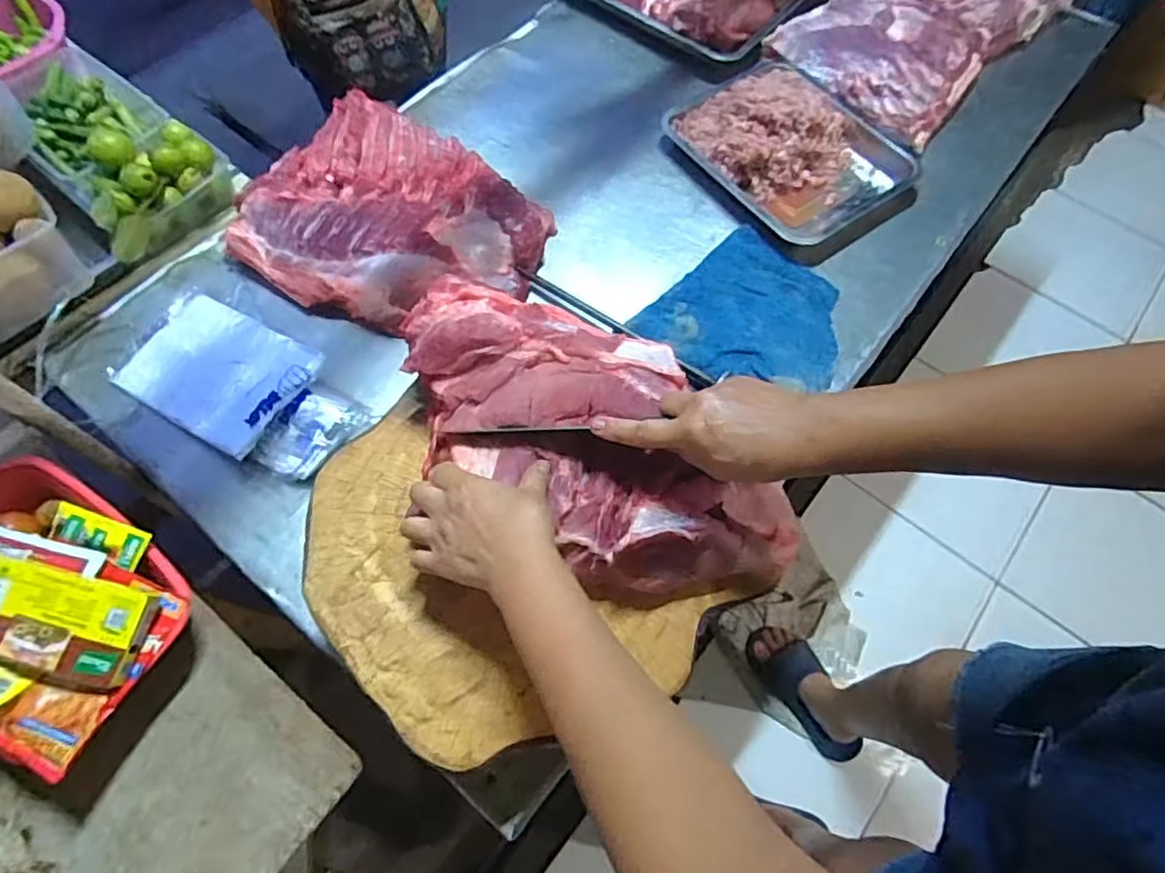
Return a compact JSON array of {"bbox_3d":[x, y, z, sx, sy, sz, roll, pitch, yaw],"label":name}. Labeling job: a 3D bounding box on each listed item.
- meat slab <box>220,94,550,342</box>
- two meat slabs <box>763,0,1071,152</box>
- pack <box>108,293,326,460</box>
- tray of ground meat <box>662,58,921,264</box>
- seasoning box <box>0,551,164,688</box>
[{"bbox_3d":[-0.238,-0.275,0.845,0.355,0.055,0.297,28,66,11],"label":"meat slab"},{"bbox_3d":[0.552,-0.682,1.051,0.294,0.065,0.502,40,69,16],"label":"two meat slabs"},{"bbox_3d":[-0.424,-0.080,0.746,0.236,0.013,0.143,25,74,19],"label":"pack"},{"bbox_3d":[0.303,-0.421,0.922,0.268,0.085,0.327,-33,70,-17],"label":"tray of ground meat"},{"bbox_3d":[-0.369,0.117,0.436,0.147,0.021,0.062,13,64,4],"label":"seasoning box"}]

